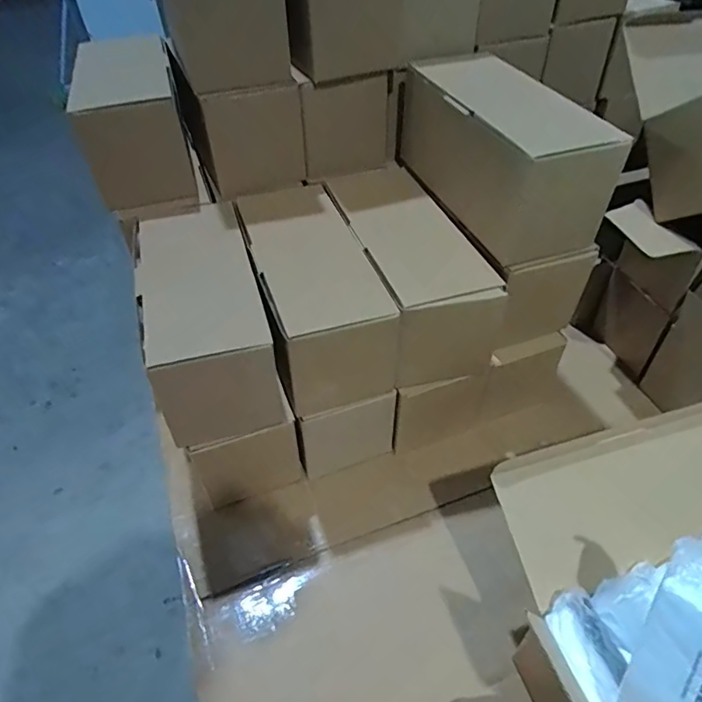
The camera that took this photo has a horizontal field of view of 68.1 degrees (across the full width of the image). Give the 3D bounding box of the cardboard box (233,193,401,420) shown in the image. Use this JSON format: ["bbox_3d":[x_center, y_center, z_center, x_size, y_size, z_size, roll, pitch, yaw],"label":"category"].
[{"bbox_3d":[-0.038,-0.058,0.497,0.097,0.097,0.221,-16,46,-11],"label":"cardboard box"}]

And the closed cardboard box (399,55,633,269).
[{"bbox_3d":[0.128,-0.185,0.478,0.100,0.098,0.217,-18,46,-13],"label":"closed cardboard box"}]

